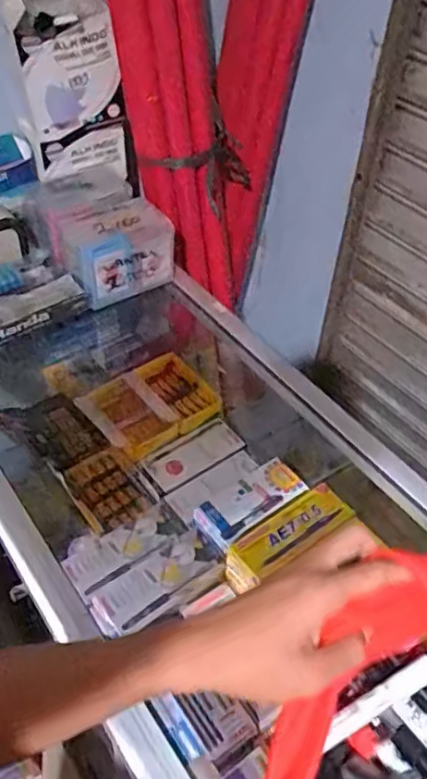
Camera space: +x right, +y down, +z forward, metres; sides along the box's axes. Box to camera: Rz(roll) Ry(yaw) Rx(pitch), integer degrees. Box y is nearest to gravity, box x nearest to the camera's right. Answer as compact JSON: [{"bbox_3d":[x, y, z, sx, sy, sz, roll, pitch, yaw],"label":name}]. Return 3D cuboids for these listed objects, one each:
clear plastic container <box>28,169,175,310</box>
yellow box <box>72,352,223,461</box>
[{"bbox_3d":[-0.145,-0.198,0.806,0.133,0.096,0.165,-26,53,-23],"label":"clear plastic container"},{"bbox_3d":[-0.092,0.023,0.907,0.176,0.048,0.136,-26,53,-24],"label":"yellow box"}]

